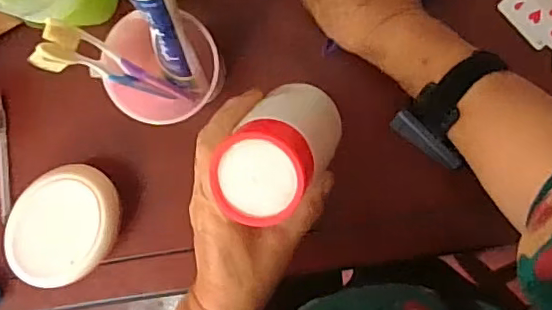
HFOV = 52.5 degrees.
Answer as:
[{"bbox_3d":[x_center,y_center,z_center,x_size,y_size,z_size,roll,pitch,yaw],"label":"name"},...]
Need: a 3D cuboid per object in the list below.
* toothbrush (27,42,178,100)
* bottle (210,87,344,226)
[{"bbox_3d":[-0.133,-0.062,0.453,0.015,0.154,0.018,34,99,23],"label":"toothbrush"},{"bbox_3d":[0.009,-0.009,0.384,0.060,0.144,0.046,42,119,0],"label":"bottle"}]

